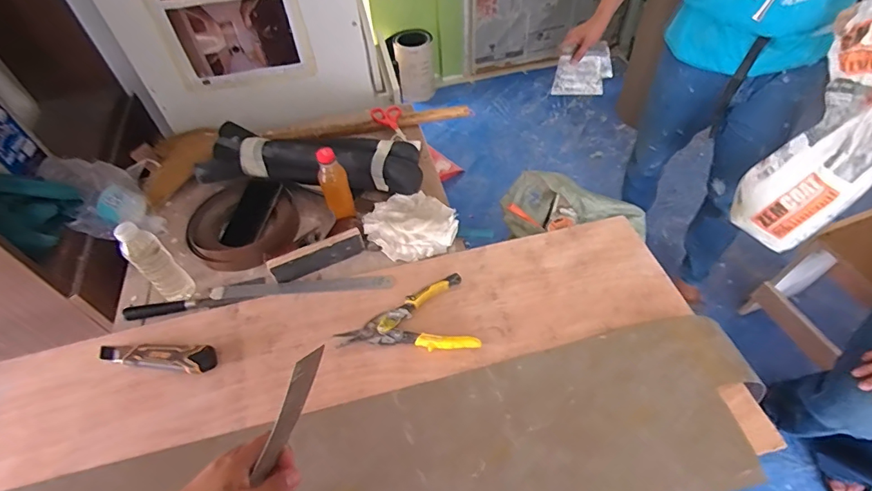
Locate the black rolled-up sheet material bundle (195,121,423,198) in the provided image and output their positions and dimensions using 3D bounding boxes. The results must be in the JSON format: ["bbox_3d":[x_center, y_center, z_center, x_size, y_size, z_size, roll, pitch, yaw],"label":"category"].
[{"bbox_3d":[-0.265,-0.170,0.970,0.473,0.106,0.131,7,52,9],"label":"black rolled-up sheet material bundle"}]

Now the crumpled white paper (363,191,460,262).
[{"bbox_3d":[-0.043,-0.044,0.915,0.166,0.029,0.164,29,59,24],"label":"crumpled white paper"}]

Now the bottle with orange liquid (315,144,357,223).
[{"bbox_3d":[-0.194,-0.115,0.873,0.052,0.151,0.048,-21,53,-13],"label":"bottle with orange liquid"}]

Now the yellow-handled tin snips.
[{"bbox_3d":[-0.052,0.126,0.775,0.219,0.030,0.140,-10,51,-4],"label":"yellow-handled tin snips"}]

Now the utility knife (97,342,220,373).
[{"bbox_3d":[-0.467,0.184,0.762,0.216,0.032,0.045,4,52,7],"label":"utility knife"}]

